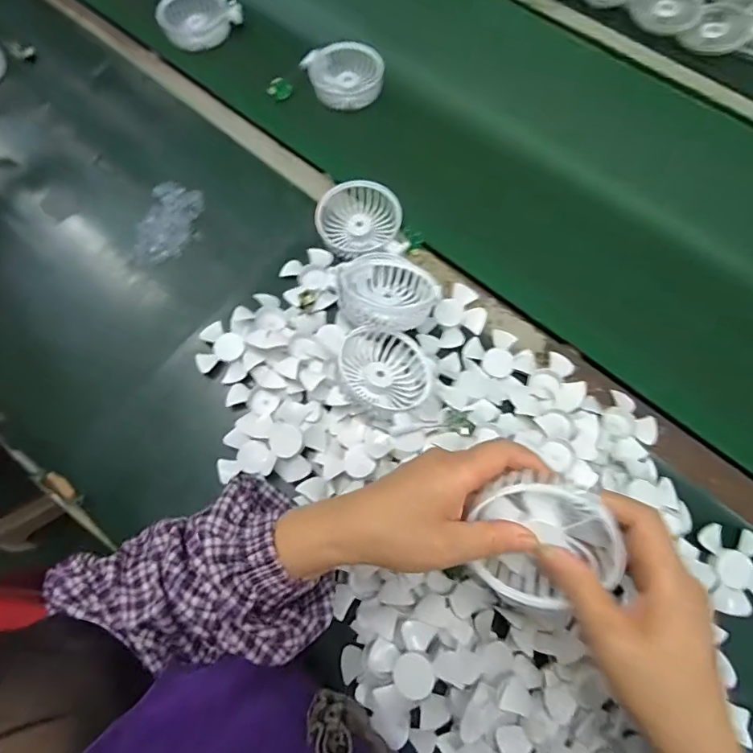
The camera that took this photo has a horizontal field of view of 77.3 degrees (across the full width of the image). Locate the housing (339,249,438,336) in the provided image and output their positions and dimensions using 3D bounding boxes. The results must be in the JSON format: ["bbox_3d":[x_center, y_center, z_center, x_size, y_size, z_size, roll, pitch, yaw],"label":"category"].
[{"bbox_3d":[0.013,-0.087,0.479,0.095,0.038,0.075,8,70,3],"label":"housing"}]

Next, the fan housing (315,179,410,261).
[{"bbox_3d":[-0.018,-0.175,0.516,0.090,0.034,0.098,-4,70,-2],"label":"fan housing"}]

